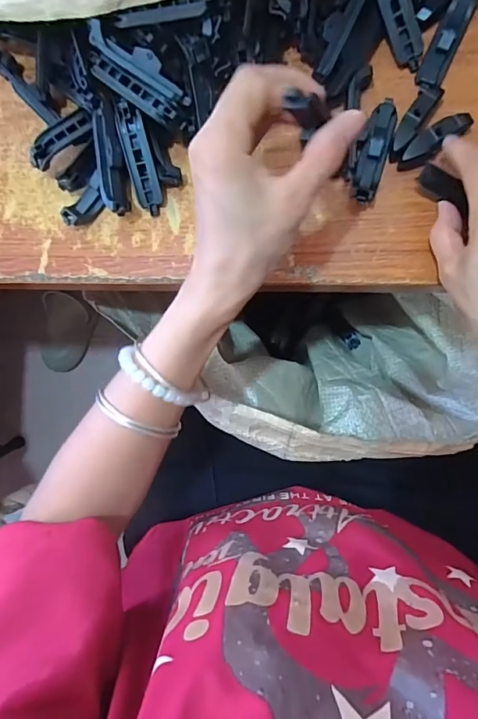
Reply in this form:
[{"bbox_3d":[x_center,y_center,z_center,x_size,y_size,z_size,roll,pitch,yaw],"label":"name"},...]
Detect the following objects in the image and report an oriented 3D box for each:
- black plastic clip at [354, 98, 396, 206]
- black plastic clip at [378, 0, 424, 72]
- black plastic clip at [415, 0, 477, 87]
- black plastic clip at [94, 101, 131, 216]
[{"bbox_3d":[0.093,-0.144,0.305,0.020,0.014,0.074,14,90,6],"label":"black plastic clip"},{"bbox_3d":[0.108,-0.228,0.296,0.019,0.006,0.063,-28,111,4],"label":"black plastic clip"},{"bbox_3d":[0.144,-0.224,0.302,0.017,0.015,0.074,24,91,6],"label":"black plastic clip"},{"bbox_3d":[-0.091,-0.140,0.311,0.019,0.008,0.072,-6,101,6],"label":"black plastic clip"}]

